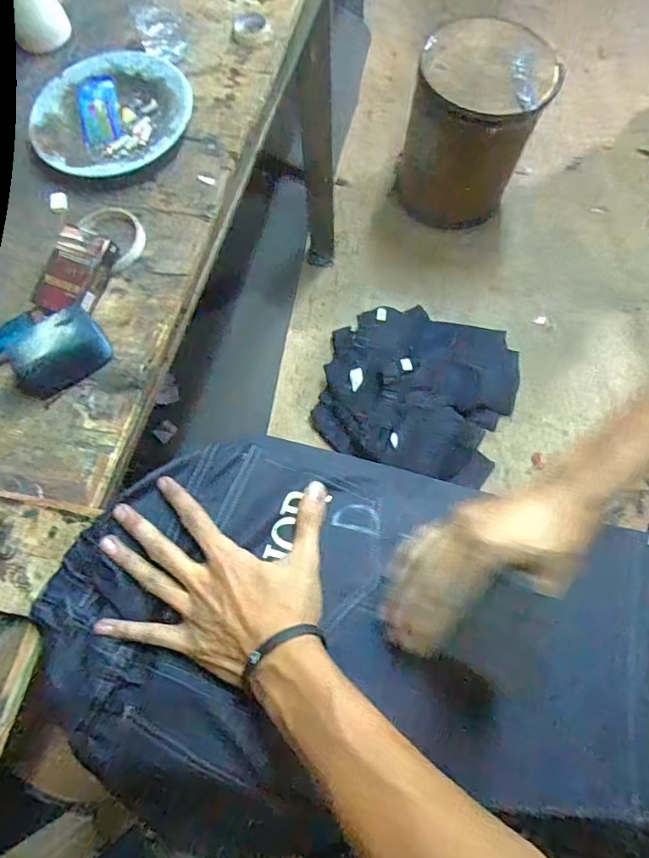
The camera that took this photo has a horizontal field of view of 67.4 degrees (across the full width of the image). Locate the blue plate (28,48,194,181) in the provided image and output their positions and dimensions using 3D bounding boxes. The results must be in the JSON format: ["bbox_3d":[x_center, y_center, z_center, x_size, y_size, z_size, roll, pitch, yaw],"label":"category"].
[{"bbox_3d":[-0.264,-0.395,0.613,0.192,0.032,0.186,0,71,1],"label":"blue plate"}]

